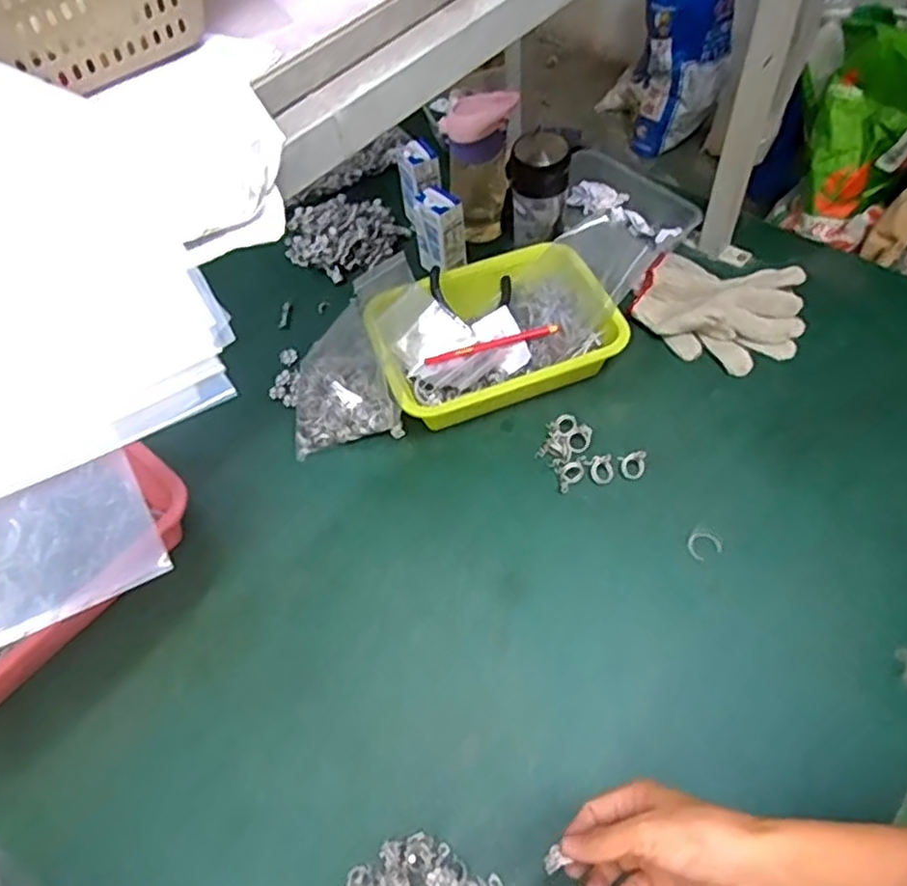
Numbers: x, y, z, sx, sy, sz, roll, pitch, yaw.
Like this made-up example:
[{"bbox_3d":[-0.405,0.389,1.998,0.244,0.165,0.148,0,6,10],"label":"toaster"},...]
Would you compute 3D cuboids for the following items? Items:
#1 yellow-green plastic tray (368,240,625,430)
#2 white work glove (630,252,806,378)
[{"bbox_3d":[0.047,-0.123,0.828,0.270,0.071,0.193,-17,56,-8],"label":"yellow-green plastic tray"},{"bbox_3d":[0.319,-0.163,0.856,0.196,0.046,0.143,21,59,17],"label":"white work glove"}]

